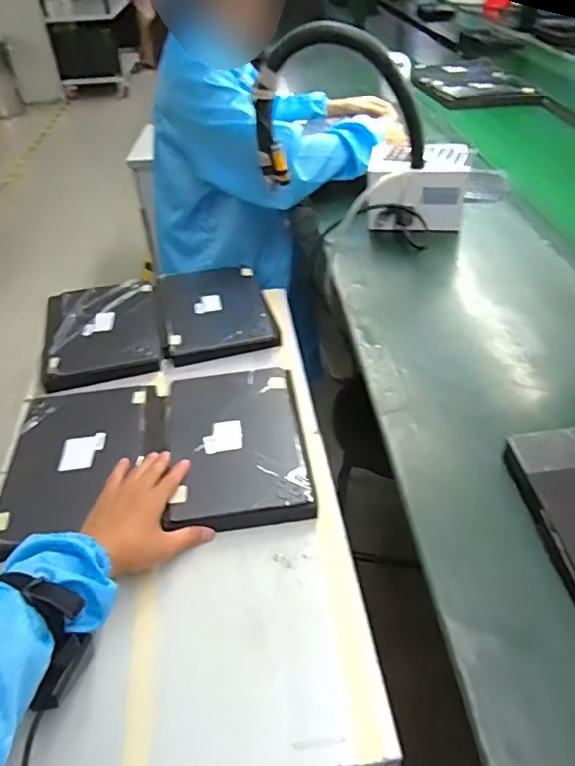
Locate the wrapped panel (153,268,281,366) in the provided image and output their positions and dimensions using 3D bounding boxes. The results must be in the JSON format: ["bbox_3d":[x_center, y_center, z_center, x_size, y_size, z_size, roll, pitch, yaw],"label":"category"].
[{"bbox_3d":[-0.136,-0.140,1.011,0.192,0.032,0.266,-12,42,-9],"label":"wrapped panel"}]

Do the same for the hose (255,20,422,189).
[{"bbox_3d":[0.086,-0.440,0.892,0.273,0.217,0.076,4,42,8],"label":"hose"}]

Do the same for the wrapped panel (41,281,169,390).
[{"bbox_3d":[-0.321,-0.096,0.967,0.191,0.029,0.257,-13,42,-11],"label":"wrapped panel"}]

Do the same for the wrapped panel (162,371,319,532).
[{"bbox_3d":[-0.067,0.075,0.743,0.174,0.025,0.256,-8,42,-5],"label":"wrapped panel"}]

